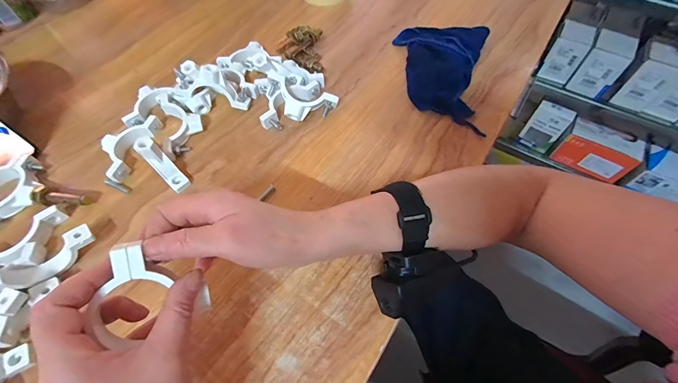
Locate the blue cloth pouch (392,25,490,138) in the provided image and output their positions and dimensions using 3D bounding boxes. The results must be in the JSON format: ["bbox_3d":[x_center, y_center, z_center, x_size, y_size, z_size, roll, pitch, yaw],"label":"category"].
[{"bbox_3d":[0.131,-0.161,0.414,0.116,0.033,0.176,11,60,7],"label":"blue cloth pouch"}]

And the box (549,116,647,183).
[{"bbox_3d":[0.666,-0.106,0.820,0.163,0.095,0.085,36,66,20],"label":"box"}]

